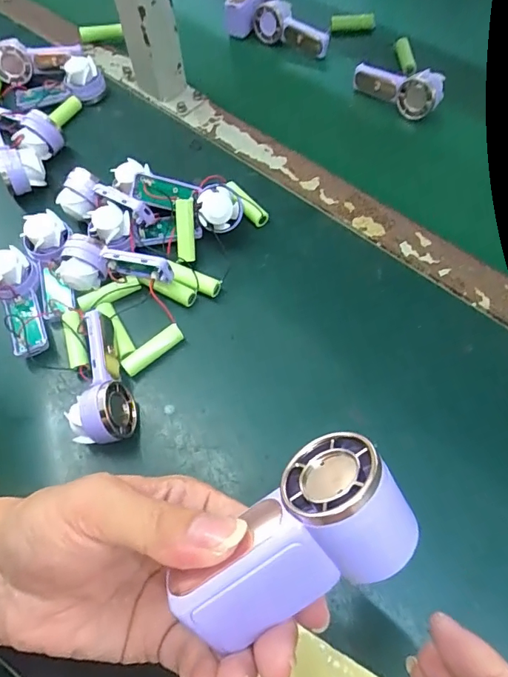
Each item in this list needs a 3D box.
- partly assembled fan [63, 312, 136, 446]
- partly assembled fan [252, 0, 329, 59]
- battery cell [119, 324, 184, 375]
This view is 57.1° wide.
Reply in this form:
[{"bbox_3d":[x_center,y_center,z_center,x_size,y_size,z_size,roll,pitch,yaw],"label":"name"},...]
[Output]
[{"bbox_3d":[-0.111,0.030,0.330,0.040,0.036,0.092,-20,64,-9],"label":"partly assembled fan"},{"bbox_3d":[0.042,-0.347,0.518,0.087,0.036,0.028,33,67,16],"label":"partly assembled fan"},{"bbox_3d":[-0.077,0.009,0.356,0.050,0.015,0.015,-38,68,-13],"label":"battery cell"}]

